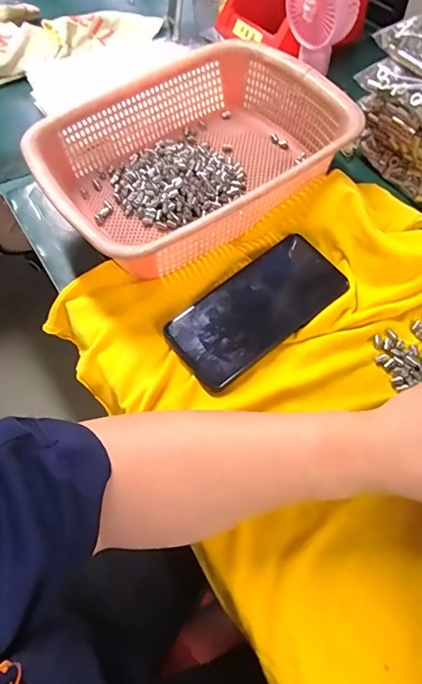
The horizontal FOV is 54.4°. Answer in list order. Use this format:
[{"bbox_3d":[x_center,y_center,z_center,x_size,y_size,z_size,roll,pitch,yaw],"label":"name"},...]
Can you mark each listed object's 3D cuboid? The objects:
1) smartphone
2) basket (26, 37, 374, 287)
[{"bbox_3d":[0.041,-0.032,0.367,0.161,0.011,0.079,-35,66,-15],"label":"smartphone"},{"bbox_3d":[-0.020,-0.192,0.415,0.282,0.067,0.214,-32,65,-13],"label":"basket"}]

